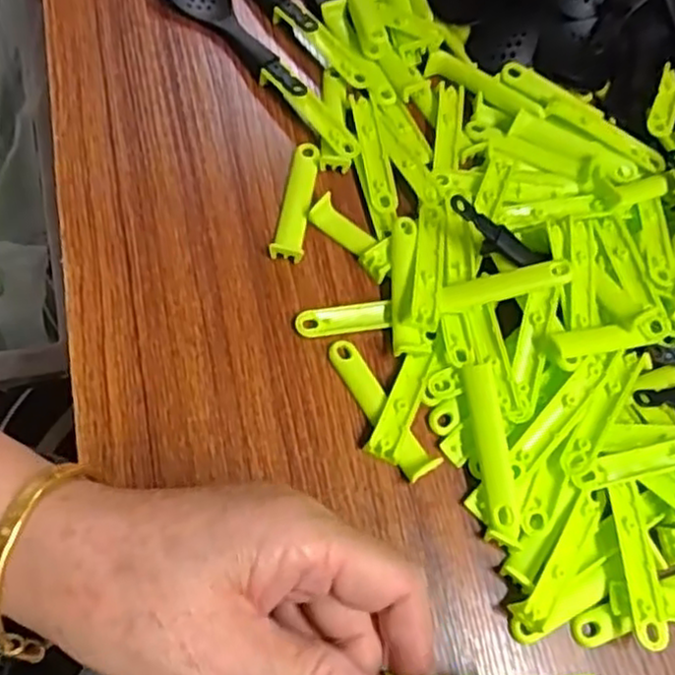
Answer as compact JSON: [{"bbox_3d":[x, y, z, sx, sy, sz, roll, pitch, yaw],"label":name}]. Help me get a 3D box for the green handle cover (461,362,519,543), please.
[{"bbox_3d":[0.072,0.051,0.325,0.013,0.008,0.079,-4,67,-10],"label":"green handle cover"}]

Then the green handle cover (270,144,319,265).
[{"bbox_3d":[-0.021,-0.074,0.373,0.016,0.011,0.073,11,65,-3],"label":"green handle cover"}]

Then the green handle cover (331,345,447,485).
[{"bbox_3d":[0.019,0.033,0.333,0.016,0.006,0.075,-31,74,-20],"label":"green handle cover"}]

